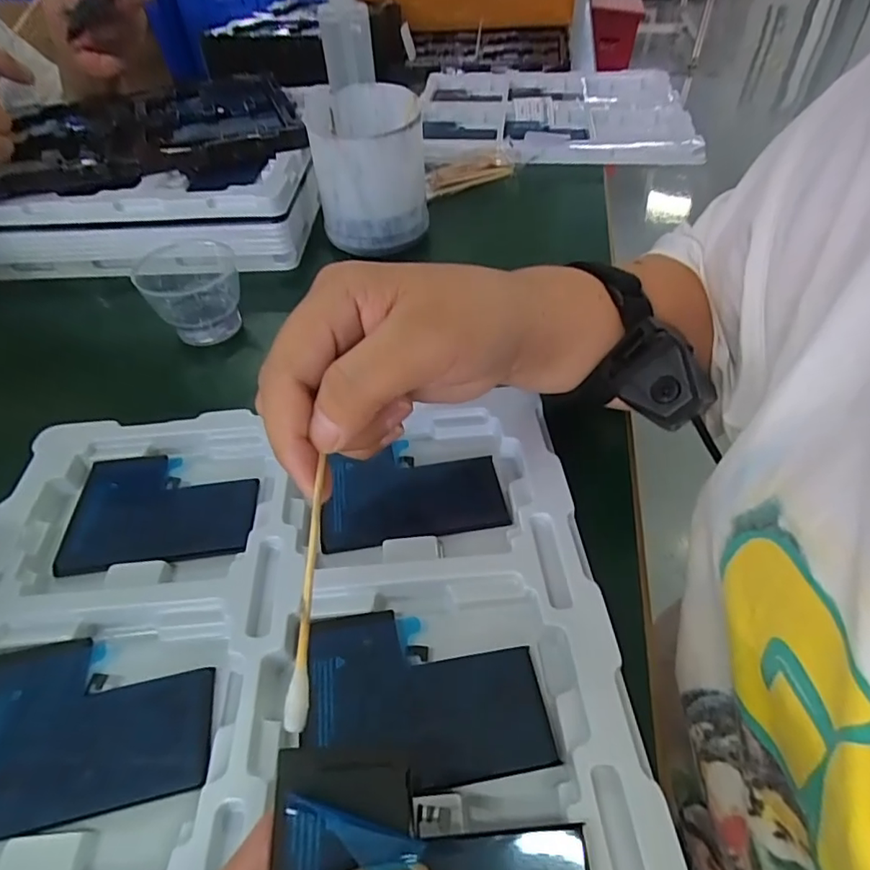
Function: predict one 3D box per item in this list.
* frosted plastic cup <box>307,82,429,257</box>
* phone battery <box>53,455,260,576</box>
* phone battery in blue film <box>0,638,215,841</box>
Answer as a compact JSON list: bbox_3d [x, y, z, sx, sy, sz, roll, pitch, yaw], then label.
[{"bbox_3d":[-0.051,-0.209,0.413,0.084,0.091,0.081,-6,49,0],"label":"frosted plastic cup"},{"bbox_3d":[-0.135,0.035,0.264,0.091,0.004,0.065,-7,49,-1],"label":"phone battery"},{"bbox_3d":[-0.131,0.108,0.198,0.092,0.004,0.064,-10,49,-3],"label":"phone battery in blue film"}]

